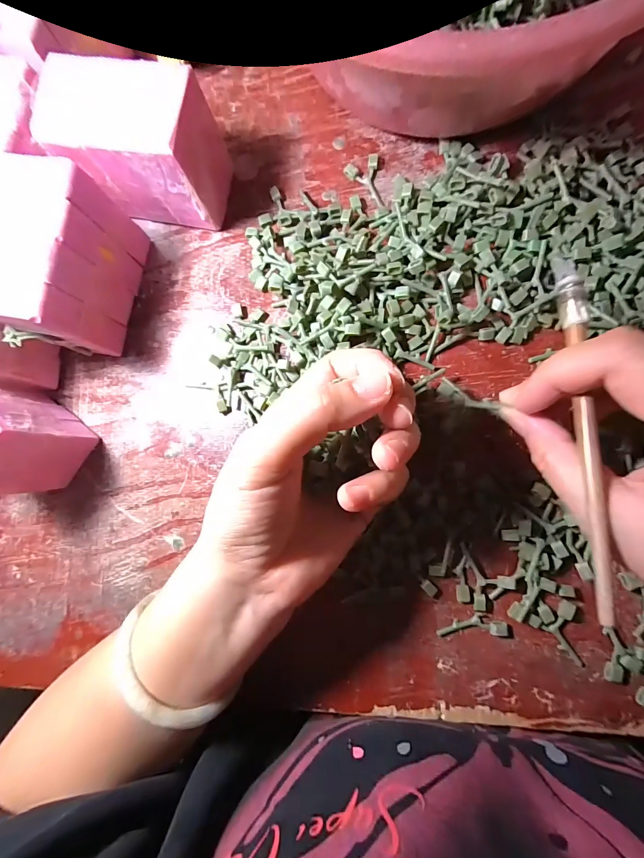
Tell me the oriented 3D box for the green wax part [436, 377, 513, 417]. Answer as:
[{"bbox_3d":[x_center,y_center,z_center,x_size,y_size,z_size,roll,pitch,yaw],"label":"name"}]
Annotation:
[{"bbox_3d":[0.080,-0.017,0.192,0.035,0.005,0.009,34,91,32],"label":"green wax part"}]

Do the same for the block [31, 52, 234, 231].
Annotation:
[{"bbox_3d":[-0.109,-0.169,0.219,0.084,0.073,0.048,11,88,9],"label":"block"}]

